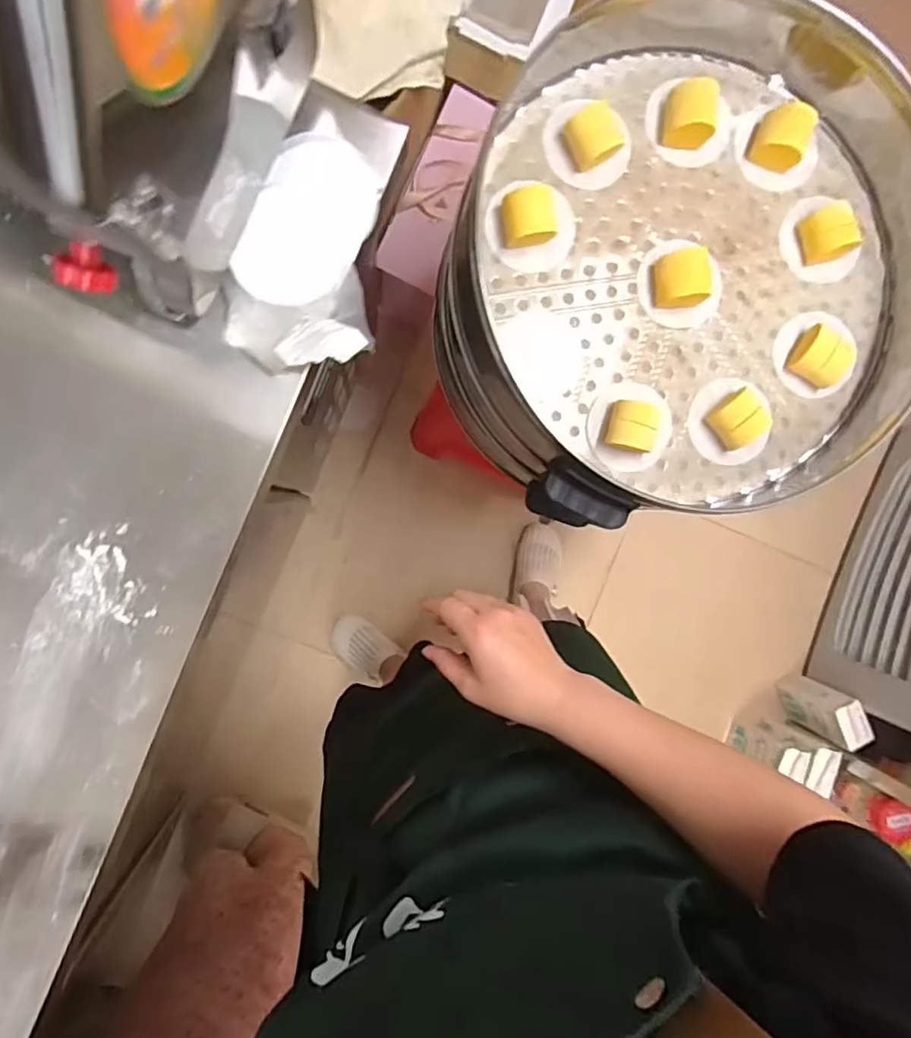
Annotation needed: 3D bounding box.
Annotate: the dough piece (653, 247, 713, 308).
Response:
[{"bbox_3d":[0.247,-0.260,0.645,0.058,0.048,0.053,-10,92,-7],"label":"dough piece"}]

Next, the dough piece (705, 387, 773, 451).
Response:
[{"bbox_3d":[0.319,-0.109,0.671,0.059,0.043,0.059,-39,96,-5],"label":"dough piece"}]

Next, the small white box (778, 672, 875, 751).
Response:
[{"bbox_3d":[0.828,0.435,1.375,0.067,0.214,0.112,-18,93,-6],"label":"small white box"}]

